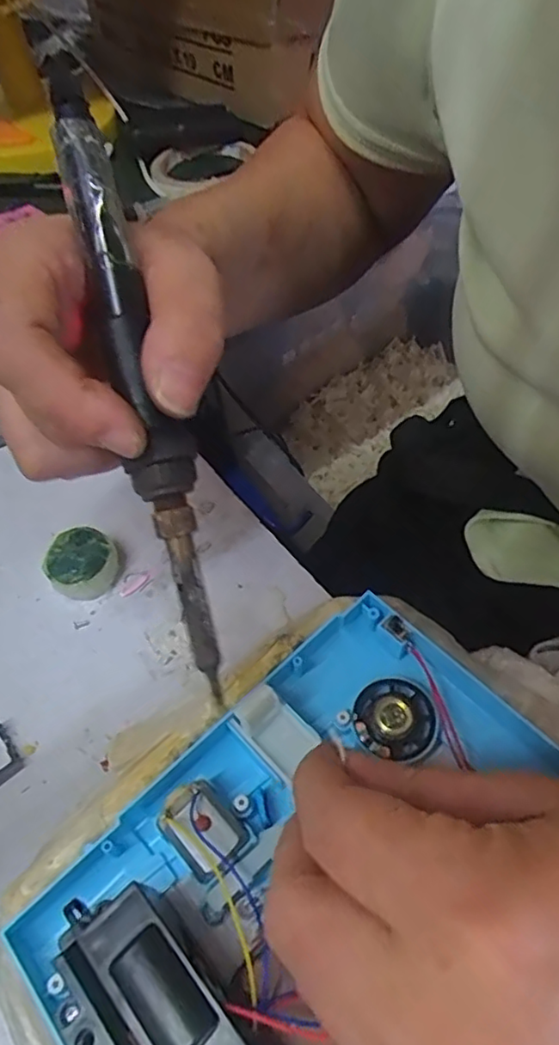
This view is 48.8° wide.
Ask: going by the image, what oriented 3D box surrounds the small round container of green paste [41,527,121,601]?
[{"bbox_3d":[-0.096,0.020,0.298,0.030,0.018,0.031,-1,52,1],"label":"small round container of green paste"}]

